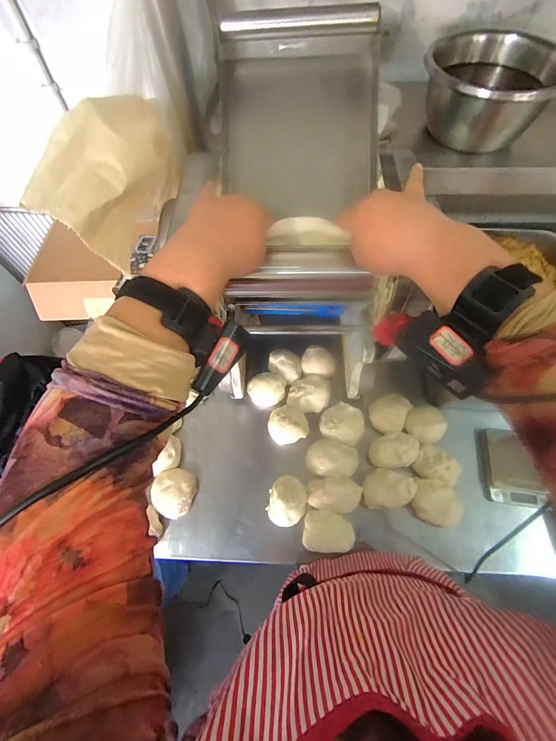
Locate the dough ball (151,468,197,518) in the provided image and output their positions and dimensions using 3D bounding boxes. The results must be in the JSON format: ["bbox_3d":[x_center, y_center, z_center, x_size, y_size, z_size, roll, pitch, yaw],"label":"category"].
[{"bbox_3d":[-0.175,0.208,0.550,0.063,0.040,0.073,0,63,2],"label":"dough ball"}]

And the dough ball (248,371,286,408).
[{"bbox_3d":[-0.022,0.036,0.628,0.069,0.048,0.063,-1,63,1],"label":"dough ball"}]

